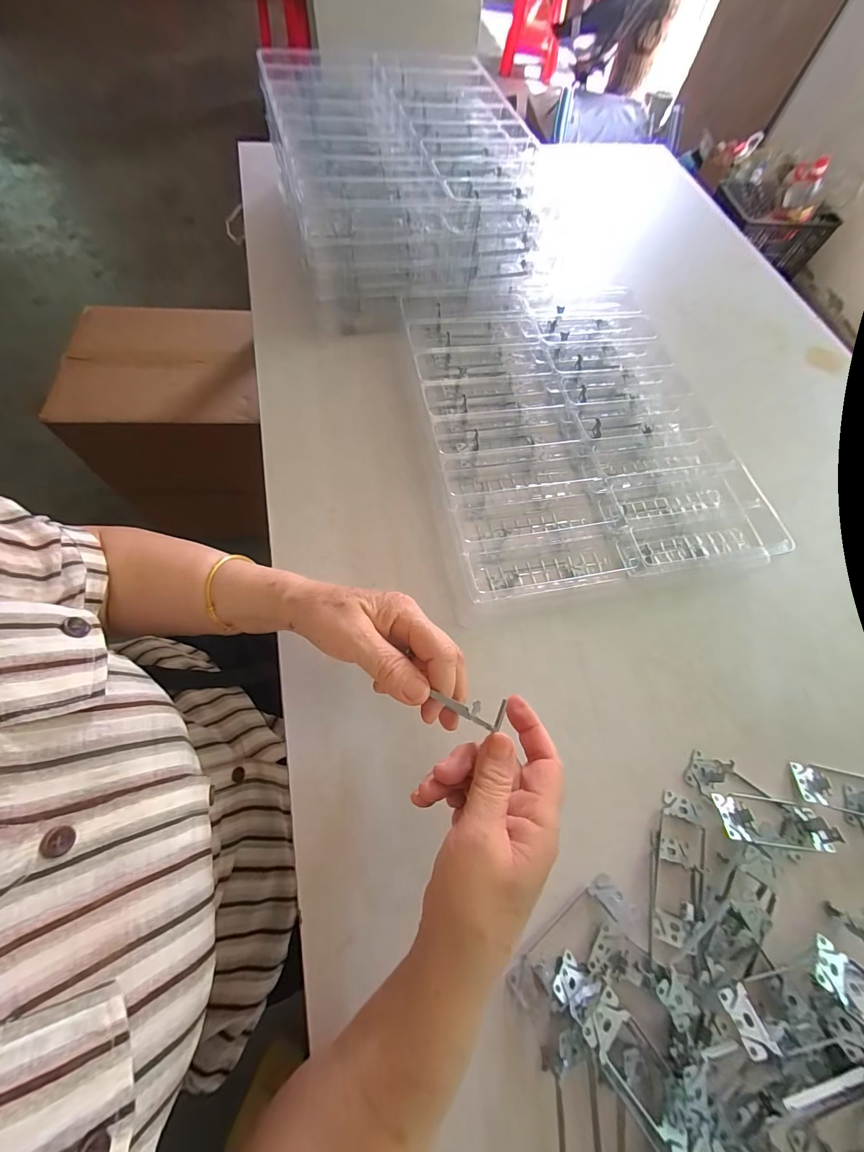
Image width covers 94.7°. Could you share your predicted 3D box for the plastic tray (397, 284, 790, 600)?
[{"bbox_3d":[0.163,-0.190,0.489,0.346,0.055,0.434,-7,66,-6],"label":"plastic tray"}]

